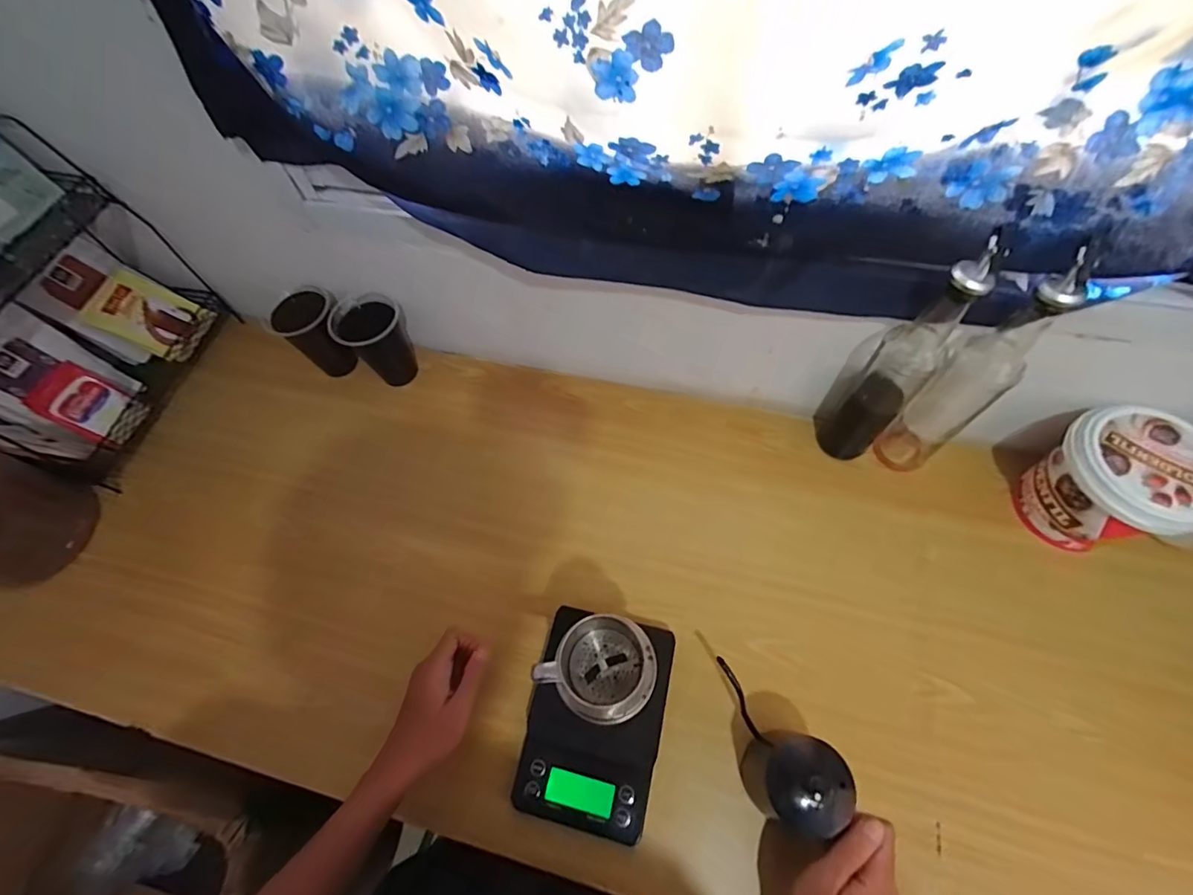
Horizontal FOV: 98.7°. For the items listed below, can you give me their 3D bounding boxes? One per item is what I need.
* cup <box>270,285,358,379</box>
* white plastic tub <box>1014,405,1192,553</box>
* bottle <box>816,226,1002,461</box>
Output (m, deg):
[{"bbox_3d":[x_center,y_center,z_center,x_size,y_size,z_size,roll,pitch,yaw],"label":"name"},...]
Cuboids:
[{"bbox_3d":[-0.386,-0.154,0.722,0.079,0.120,0.084,-1,62,2],"label":"cup"},{"bbox_3d":[0.546,0.040,0.546,0.118,0.124,0.124,-1,62,2],"label":"white plastic tub"},{"bbox_3d":[0.317,-0.082,0.533,0.058,0.310,0.053,-41,67,-17],"label":"bottle"}]

